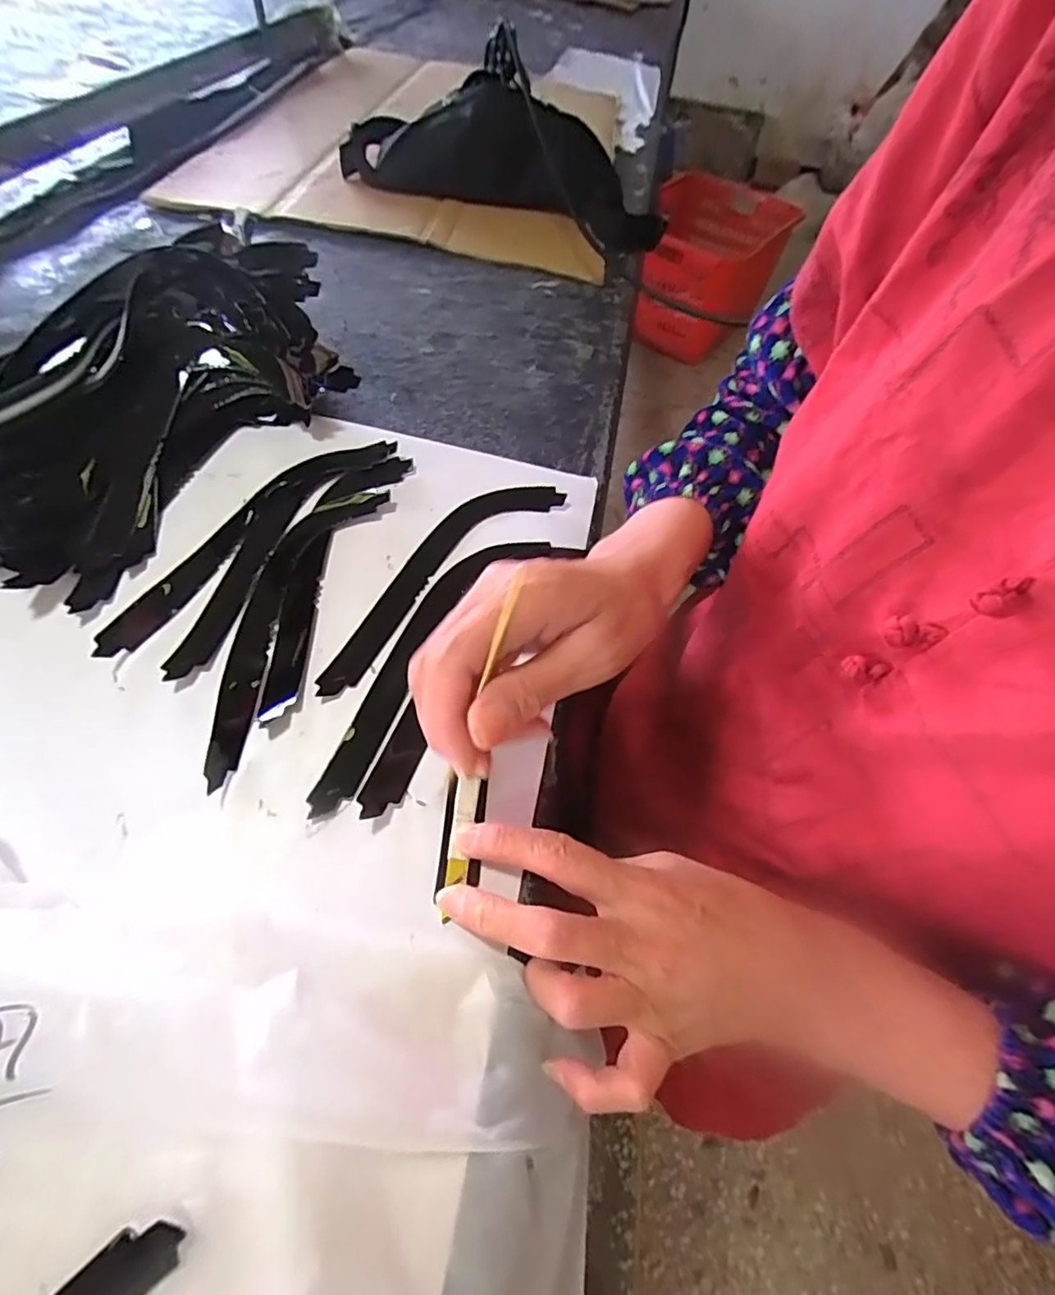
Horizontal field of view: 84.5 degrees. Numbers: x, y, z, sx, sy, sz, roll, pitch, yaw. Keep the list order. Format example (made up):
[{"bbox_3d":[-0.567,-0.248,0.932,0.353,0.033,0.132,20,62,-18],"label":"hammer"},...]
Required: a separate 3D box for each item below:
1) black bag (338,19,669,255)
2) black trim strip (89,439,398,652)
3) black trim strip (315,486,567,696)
[{"bbox_3d":[-0.024,-0.537,0.615,0.351,0.141,0.146,9,54,-1],"label":"black bag"},{"bbox_3d":[-0.168,-0.077,0.354,0.041,0.011,0.208,32,57,15],"label":"black trim strip"},{"bbox_3d":[-0.055,-0.050,0.353,0.044,0.006,0.204,34,58,16],"label":"black trim strip"}]

